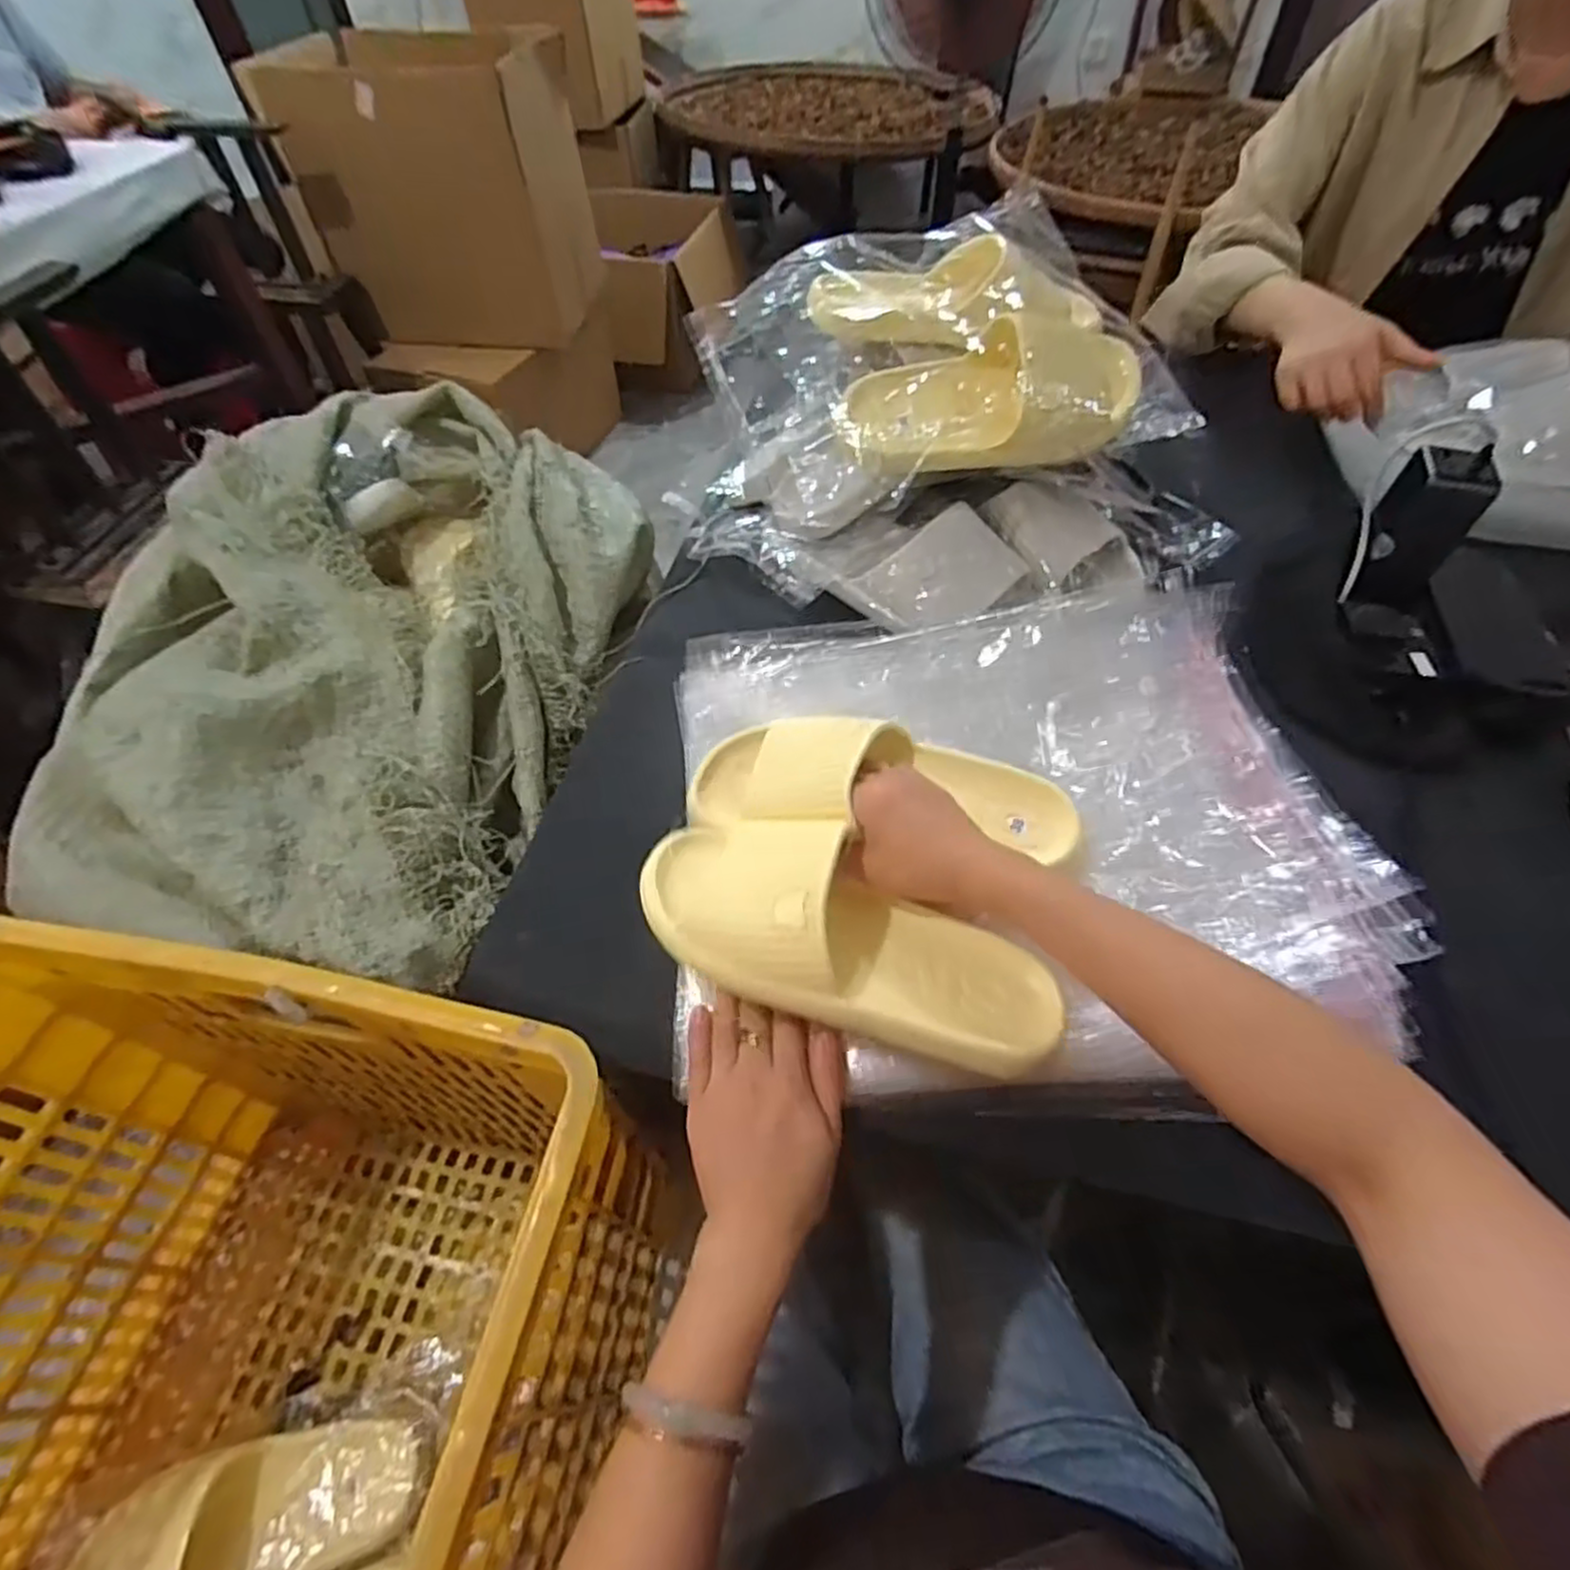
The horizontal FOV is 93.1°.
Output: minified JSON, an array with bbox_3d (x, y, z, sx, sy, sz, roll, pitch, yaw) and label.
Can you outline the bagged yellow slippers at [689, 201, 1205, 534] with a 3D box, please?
[{"bbox_3d":[0.128,-0.350,0.634,0.386,0.131,0.244,-5,54,-2],"label":"bagged yellow slippers"}]

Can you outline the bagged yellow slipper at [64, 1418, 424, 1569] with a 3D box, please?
[{"bbox_3d":[-0.403,0.547,0.549,0.256,0.067,0.095,-13,54,-8],"label":"bagged yellow slipper"}]

